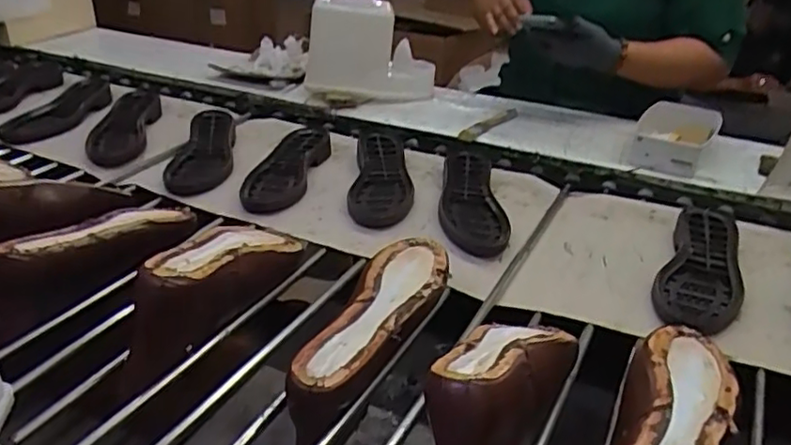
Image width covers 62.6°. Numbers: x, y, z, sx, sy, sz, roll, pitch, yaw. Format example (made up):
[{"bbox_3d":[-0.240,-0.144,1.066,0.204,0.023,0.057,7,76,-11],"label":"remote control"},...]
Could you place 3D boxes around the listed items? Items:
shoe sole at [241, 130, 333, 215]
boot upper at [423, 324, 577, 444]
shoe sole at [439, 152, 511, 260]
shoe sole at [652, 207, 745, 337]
[{"bbox_3d":[-0.175,-0.078,1.016,0.092,0.035,0.258,6,30,7],"label":"shoe sole"},{"bbox_3d":[0.081,0.146,0.556,0.081,0.113,0.251,18,33,26],"label":"boot upper"},{"bbox_3d":[0.112,-0.039,0.981,0.090,0.021,0.289,2,30,0],"label":"shoe sole"},{"bbox_3d":[0.393,0.052,0.826,0.093,0.029,0.258,17,33,25],"label":"shoe sole"}]

